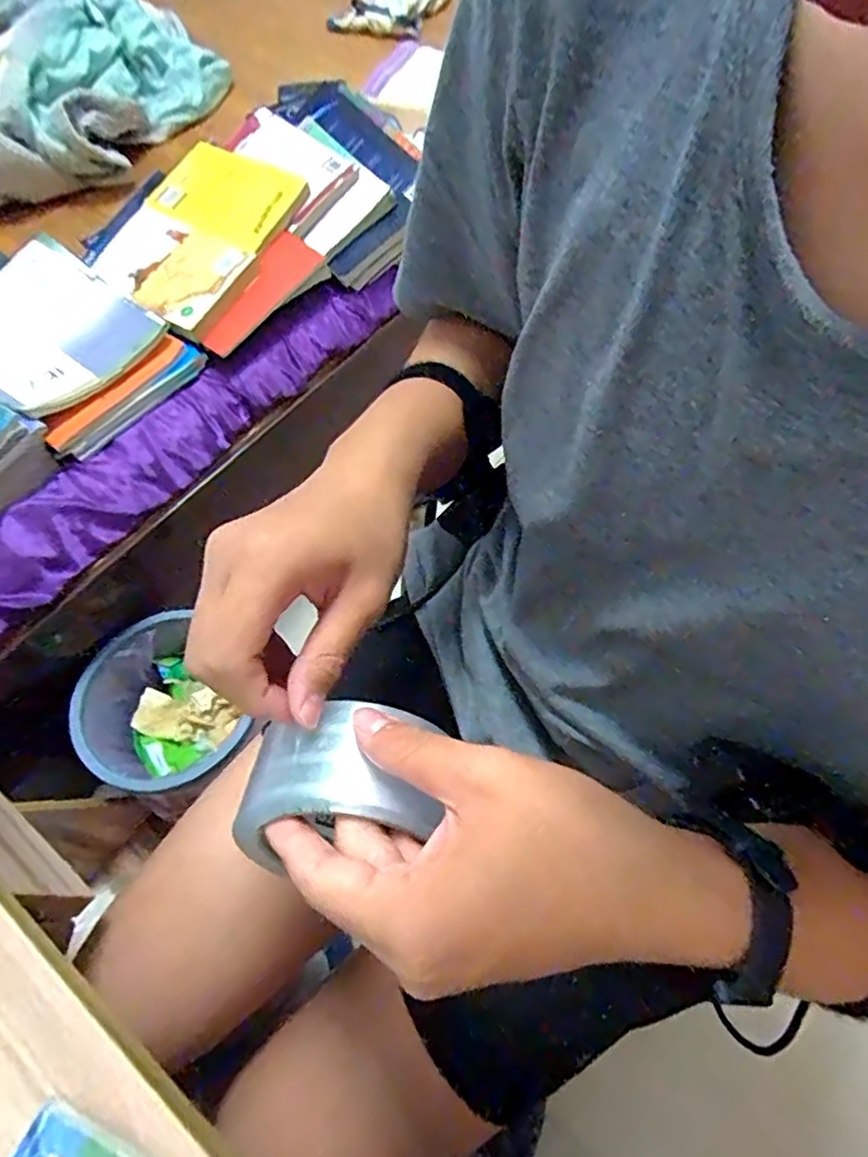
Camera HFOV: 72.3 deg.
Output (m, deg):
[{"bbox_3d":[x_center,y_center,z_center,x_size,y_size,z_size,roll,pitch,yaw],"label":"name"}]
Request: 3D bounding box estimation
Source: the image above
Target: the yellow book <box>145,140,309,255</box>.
[{"bbox_3d":[-0.306,-0.571,0.883,0.213,0.016,0.141,29,78,11],"label":"yellow book"}]

